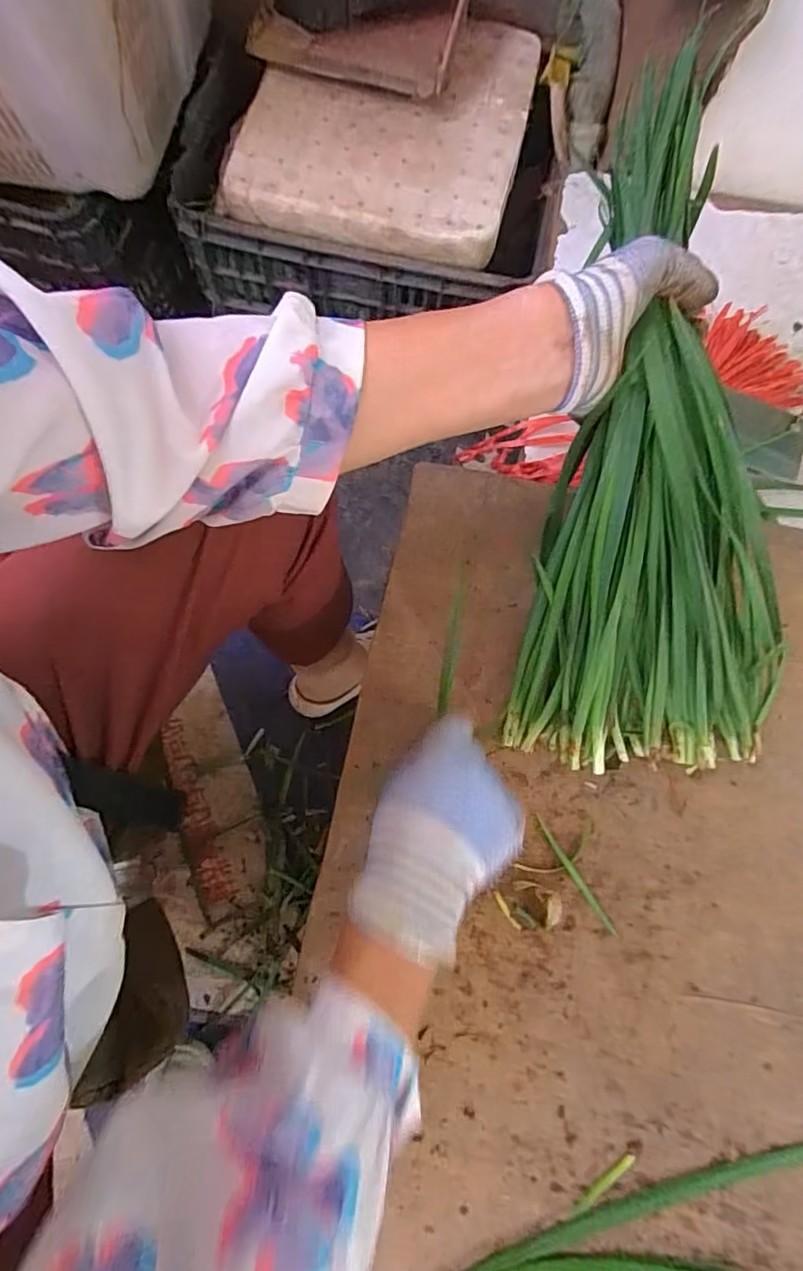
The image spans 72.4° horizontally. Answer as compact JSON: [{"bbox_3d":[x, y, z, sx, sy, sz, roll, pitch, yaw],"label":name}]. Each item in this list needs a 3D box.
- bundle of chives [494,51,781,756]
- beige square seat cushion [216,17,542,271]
[{"bbox_3d":[0.162,-0.110,0.347,0.156,0.056,0.407,-1,101,-1],"label":"bundle of chives"},{"bbox_3d":[-0.020,-0.613,0.661,0.322,0.037,0.313,13,78,2],"label":"beige square seat cushion"}]

